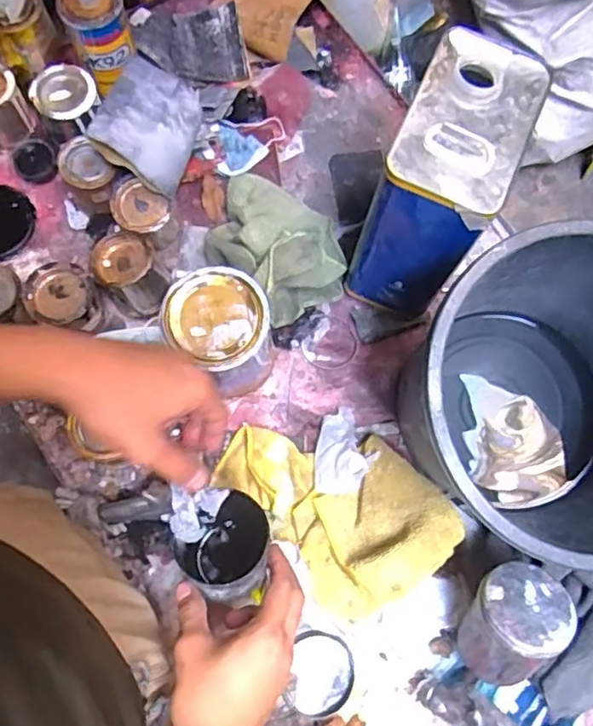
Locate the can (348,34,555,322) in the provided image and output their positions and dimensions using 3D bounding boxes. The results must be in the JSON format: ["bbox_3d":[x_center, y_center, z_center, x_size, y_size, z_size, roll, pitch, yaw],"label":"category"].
[{"bbox_3d":[0.141,-0.168,0.628,0.116,0.256,0.180,28,75,9],"label":"can"}]

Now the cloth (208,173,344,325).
[{"bbox_3d":[-0.032,-0.149,0.709,0.146,0.078,0.194,-31,75,-9],"label":"cloth"}]

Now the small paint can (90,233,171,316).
[{"bbox_3d":[-0.189,-0.102,0.689,0.068,0.069,0.078,-40,76,-11],"label":"small paint can"}]

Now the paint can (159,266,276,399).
[{"bbox_3d":[-0.075,-0.027,0.652,0.103,0.143,0.098,0,73,0],"label":"paint can"}]

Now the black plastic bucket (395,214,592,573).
[{"bbox_3d":[0.232,0.050,0.568,0.256,0.247,0.259,0,73,0],"label":"black plastic bucket"}]

